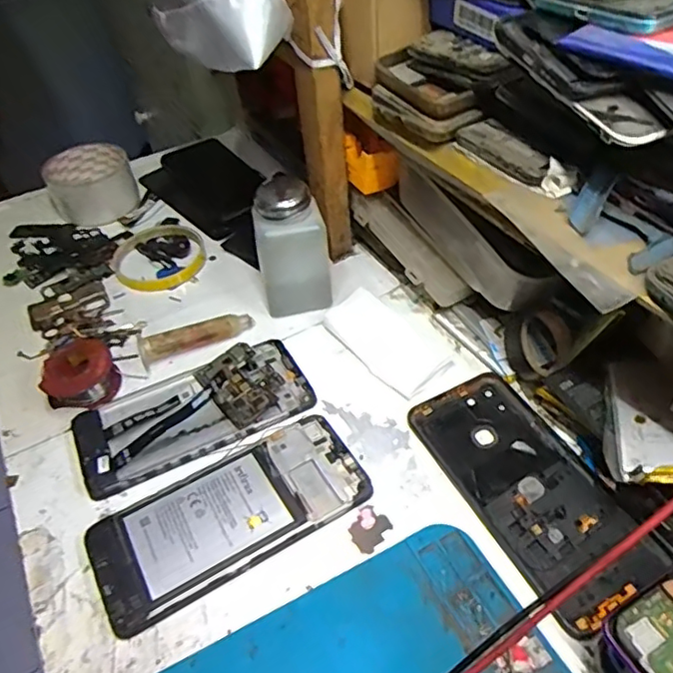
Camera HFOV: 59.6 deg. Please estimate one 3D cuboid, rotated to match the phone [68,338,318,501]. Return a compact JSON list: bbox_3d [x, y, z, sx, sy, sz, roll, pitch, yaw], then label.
[{"bbox_3d":[-0.099,0.046,0.400,0.157,0.028,0.075,-23,47,-17],"label":"phone"}]

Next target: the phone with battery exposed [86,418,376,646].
[{"bbox_3d":[-0.063,0.105,0.353,0.159,0.009,0.075,-25,47,-19],"label":"phone with battery exposed"}]

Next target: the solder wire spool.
[{"bbox_3d":[-0.186,0.027,0.429,0.047,0.032,0.040,-11,44,-6],"label":"solder wire spool"}]

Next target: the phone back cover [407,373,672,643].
[{"bbox_3d":[0.115,0.088,0.355,0.075,0.006,0.162,-21,46,-16],"label":"phone back cover"}]

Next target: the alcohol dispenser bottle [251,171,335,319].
[{"bbox_3d":[-0.034,-0.072,0.466,0.056,0.101,0.045,-9,44,-3],"label":"alcohol dispenser bottle"}]

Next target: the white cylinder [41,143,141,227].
[{"bbox_3d":[-0.254,-0.159,0.610,0.086,0.047,0.080,-23,47,-18],"label":"white cylinder"}]

